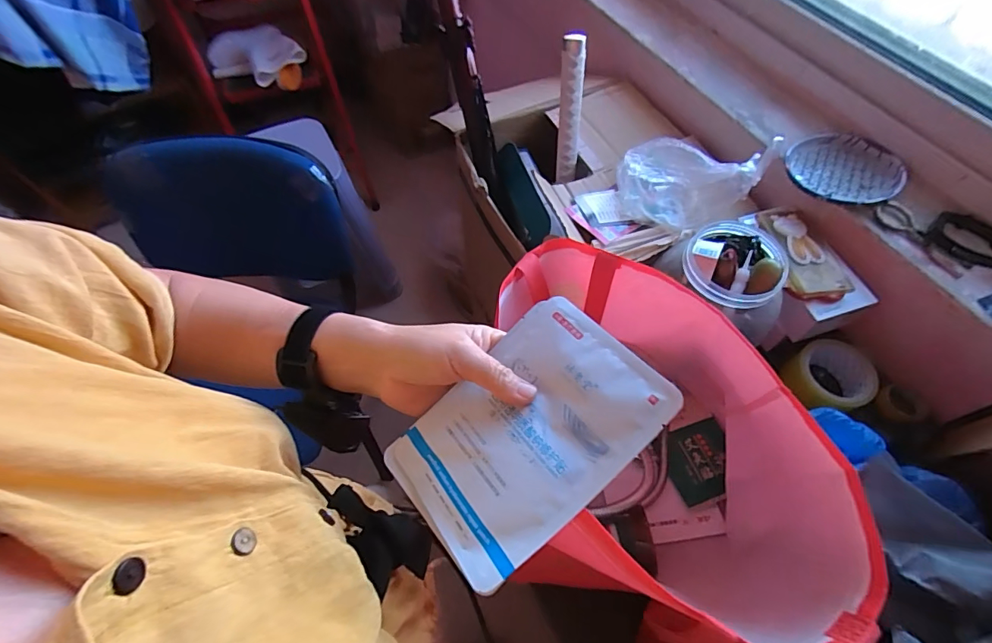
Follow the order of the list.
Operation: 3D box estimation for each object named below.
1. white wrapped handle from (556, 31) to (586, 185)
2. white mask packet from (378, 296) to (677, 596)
[{"bbox_3d":[0.122,-0.343,0.763,0.035,0.228,0.031,-2,40,-1],"label":"white wrapped handle"},{"bbox_3d":[0.018,0.072,0.304,0.172,0.009,0.119,-44,57,-4],"label":"white mask packet"}]

